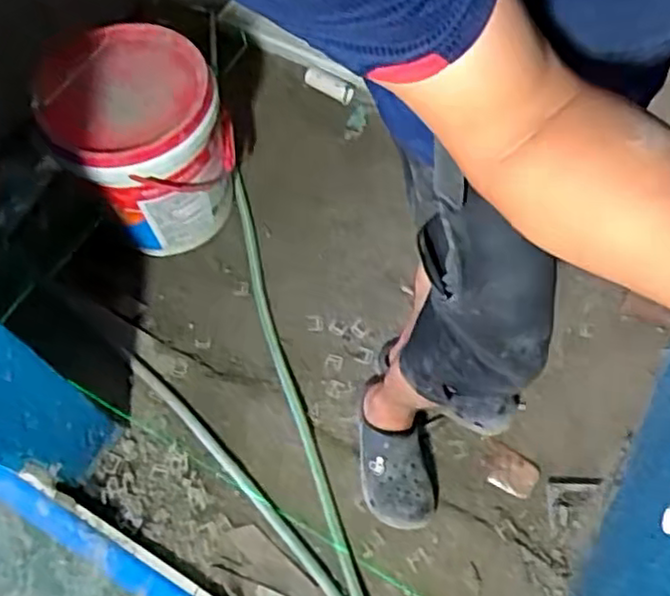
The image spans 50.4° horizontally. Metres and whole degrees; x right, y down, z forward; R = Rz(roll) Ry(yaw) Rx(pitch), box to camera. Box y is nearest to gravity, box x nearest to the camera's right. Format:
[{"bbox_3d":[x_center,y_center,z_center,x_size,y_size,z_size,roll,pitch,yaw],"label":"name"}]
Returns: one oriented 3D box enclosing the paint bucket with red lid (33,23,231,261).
[{"bbox_3d":[-0.383,-0.300,1.434,0.324,0.363,0.298,-2,63,3],"label":"paint bucket with red lid"}]

